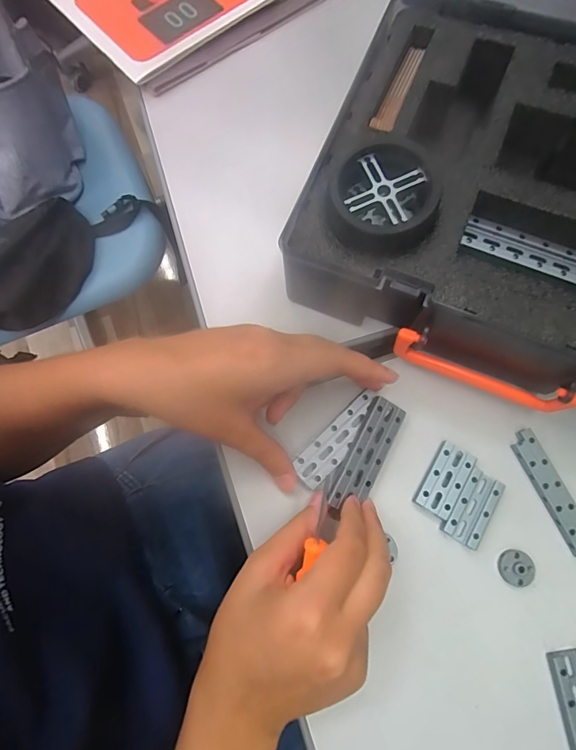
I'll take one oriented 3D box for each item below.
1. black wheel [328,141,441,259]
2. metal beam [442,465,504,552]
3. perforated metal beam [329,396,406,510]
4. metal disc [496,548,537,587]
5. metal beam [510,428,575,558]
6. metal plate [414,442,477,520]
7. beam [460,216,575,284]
[{"bbox_3d":[0.058,-0.105,0.242,0.063,0.023,0.061,0,75,-2],"label":"black wheel"},{"bbox_3d":[0.125,0.089,0.268,0.025,0.008,0.047,35,77,8],"label":"metal beam"},{"bbox_3d":[0.053,0.054,0.269,0.026,0.009,0.077,29,78,8],"label":"perforated metal beam"},{"bbox_3d":[0.150,0.126,0.259,0.024,0.008,0.022,0,75,-2],"label":"metal disc"},{"bbox_3d":[0.179,0.079,0.272,0.018,0.008,0.084,-23,77,-8],"label":"metal beam"},{"bbox_3d":[0.106,0.071,0.271,0.025,0.006,0.047,33,76,7],"label":"metal plate"},{"bbox_3d":[0.162,-0.082,0.268,0.089,0.006,0.022,21,75,4],"label":"beam"}]

